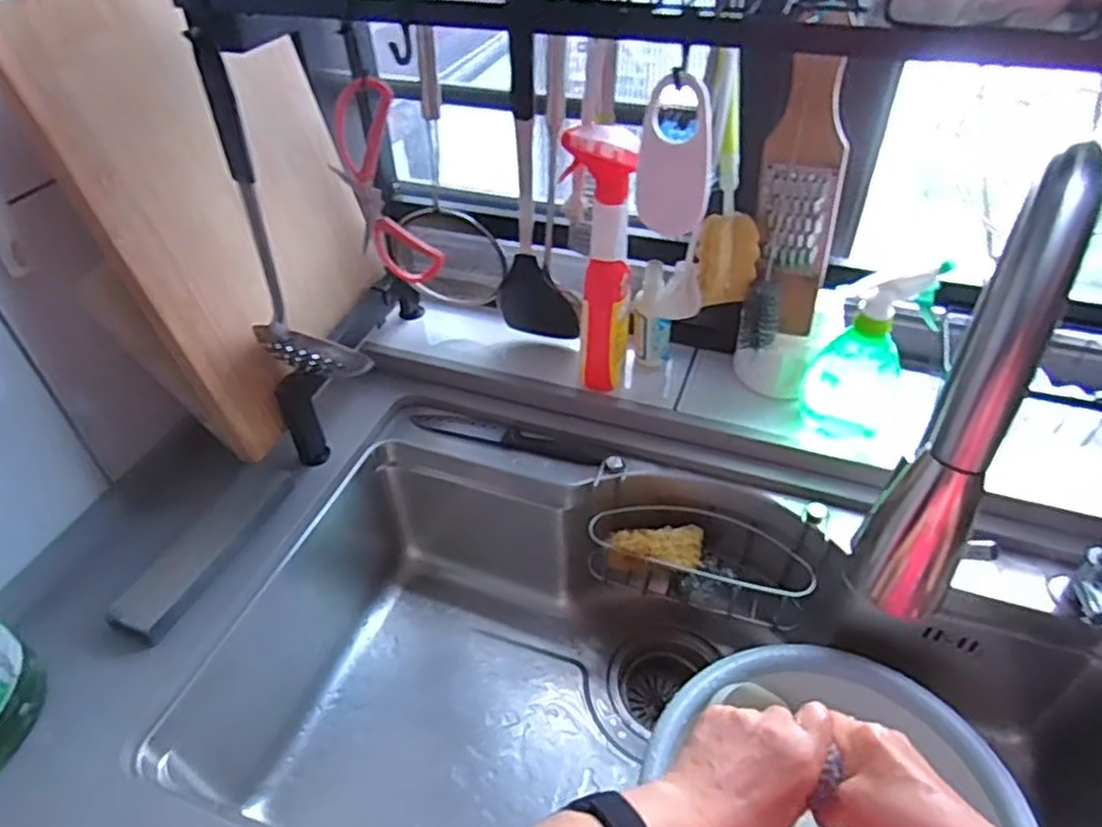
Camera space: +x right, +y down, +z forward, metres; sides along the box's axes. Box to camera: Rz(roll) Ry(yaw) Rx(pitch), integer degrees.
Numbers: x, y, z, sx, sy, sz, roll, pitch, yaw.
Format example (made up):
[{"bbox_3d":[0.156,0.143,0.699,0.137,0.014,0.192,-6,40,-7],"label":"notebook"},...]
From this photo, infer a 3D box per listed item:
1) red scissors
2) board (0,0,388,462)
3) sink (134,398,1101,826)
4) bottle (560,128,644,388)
[{"bbox_3d":[-0.119,-0.164,0.536,0.063,0.154,0.017,-10,43,-11],"label":"red scissors"},{"bbox_3d":[-0.287,-0.201,0.691,0.023,0.388,0.298,1,38,25],"label":"board"},{"bbox_3d":[0.103,0.289,0.684,0.807,0.249,0.456,14,44,15],"label":"sink"},{"bbox_3d":[0.046,-0.140,0.721,0.066,0.264,0.064,4,42,5],"label":"bottle"}]

